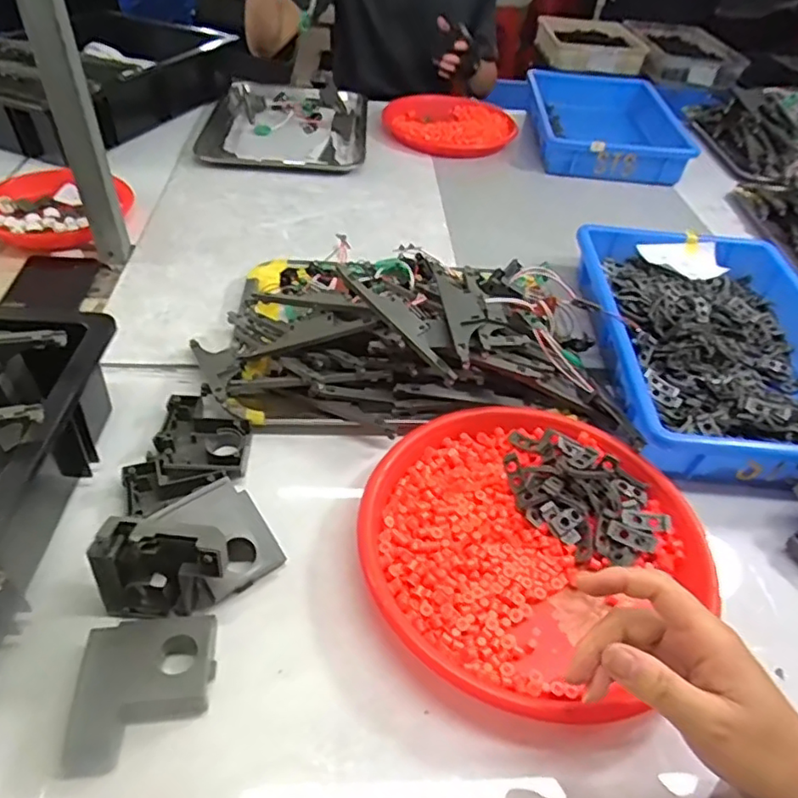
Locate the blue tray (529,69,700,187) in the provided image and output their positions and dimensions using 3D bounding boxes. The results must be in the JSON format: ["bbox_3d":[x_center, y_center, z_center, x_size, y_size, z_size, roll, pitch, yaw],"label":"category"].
[{"bbox_3d":[0.370,-0.498,1.088,0.262,0.074,0.393,8,44,3],"label":"blue tray"}]

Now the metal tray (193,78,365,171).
[{"bbox_3d":[-0.189,-0.476,1.020,0.262,0.023,0.325,2,44,-3],"label":"metal tray"}]

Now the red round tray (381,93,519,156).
[{"bbox_3d":[0.085,-0.499,1.066,0.226,0.028,0.226,3,44,-3],"label":"red round tray"}]

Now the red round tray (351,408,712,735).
[{"bbox_3d":[0.095,0.100,0.448,0.231,0.036,0.241,3,44,-3],"label":"red round tray"}]

